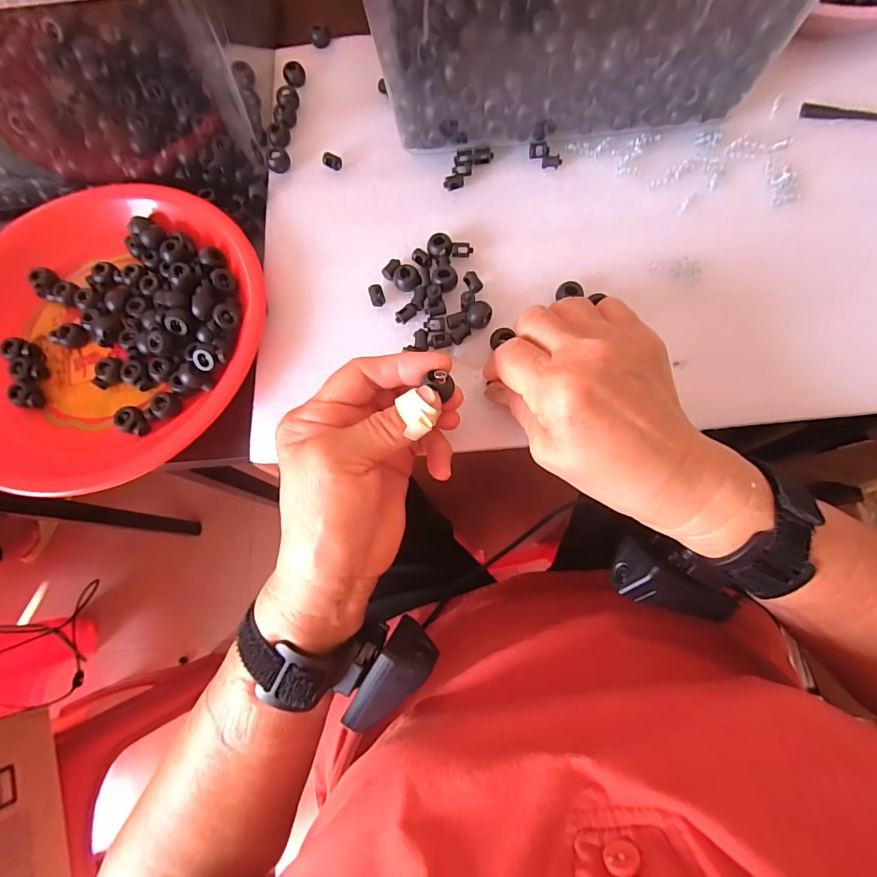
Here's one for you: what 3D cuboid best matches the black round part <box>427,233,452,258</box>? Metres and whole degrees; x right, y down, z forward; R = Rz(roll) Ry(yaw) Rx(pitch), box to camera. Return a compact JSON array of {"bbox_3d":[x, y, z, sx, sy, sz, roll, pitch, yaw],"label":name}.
[{"bbox_3d":[0.001,-0.134,0.317,0.017,0.014,0.015,-11,74,-1],"label":"black round part"}]

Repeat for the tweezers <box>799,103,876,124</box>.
[{"bbox_3d":[0.319,-0.240,0.335,0.087,0.008,0.011,19,76,7],"label":"tweezers"}]

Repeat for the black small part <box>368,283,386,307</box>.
[{"bbox_3d":[-0.042,-0.099,0.310,0.010,0.008,0.015,-16,75,-2],"label":"black small part"}]

